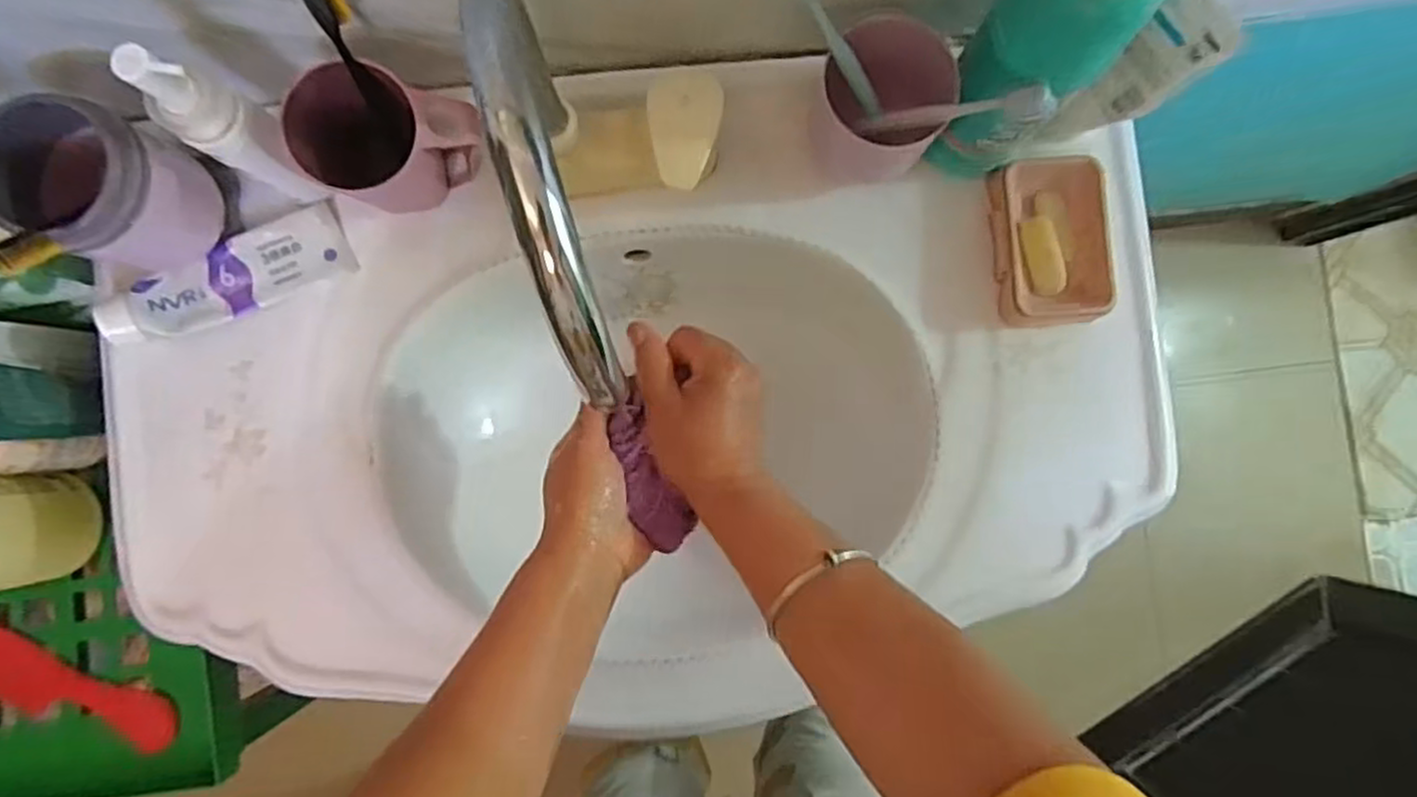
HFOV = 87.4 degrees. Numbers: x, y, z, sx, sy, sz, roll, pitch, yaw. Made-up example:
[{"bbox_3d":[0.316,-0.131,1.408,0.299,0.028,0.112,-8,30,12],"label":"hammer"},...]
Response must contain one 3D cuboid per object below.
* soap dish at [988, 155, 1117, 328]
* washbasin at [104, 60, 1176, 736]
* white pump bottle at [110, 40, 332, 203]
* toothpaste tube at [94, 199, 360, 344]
[{"bbox_3d":[0.252,-0.113,0.542,0.081,0.030,0.118,-1,88,-2],"label":"soap dish"},{"bbox_3d":[-0.039,0.004,0.587,0.744,0.156,0.445,-7,88,-3],"label":"washbasin"},{"bbox_3d":[-0.284,-0.158,0.441,0.044,0.149,0.034,16,87,-2],"label":"white pump bottle"},{"bbox_3d":[-0.342,-0.086,0.528,0.166,0.033,0.049,-24,89,-3],"label":"toothpaste tube"}]

